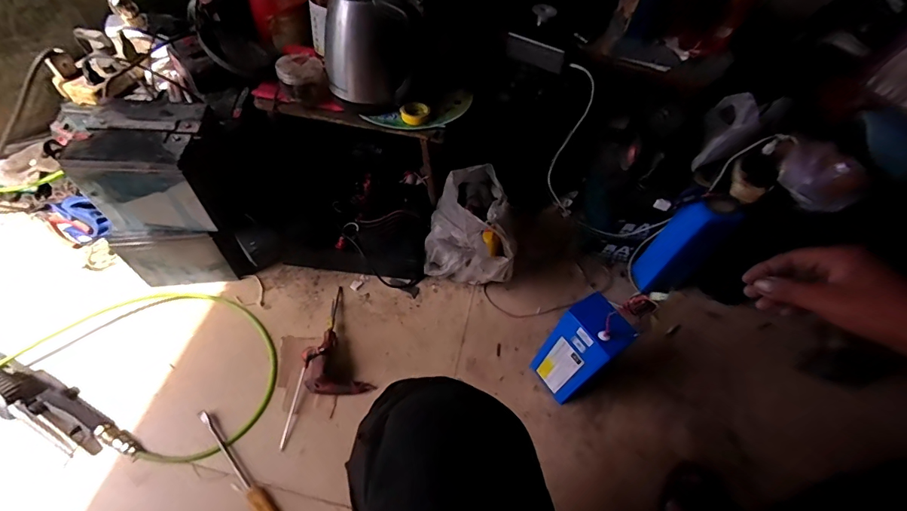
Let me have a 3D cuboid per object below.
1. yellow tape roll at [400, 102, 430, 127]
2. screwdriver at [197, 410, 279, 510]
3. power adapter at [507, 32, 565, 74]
[{"bbox_3d":[-0.075,-0.277,0.832,0.050,0.022,0.048,3,56,-5],"label":"yellow tape roll"},{"bbox_3d":[-0.368,0.372,0.734,0.028,0.022,0.264,-39,68,-24],"label":"screwdriver"},{"bbox_3d":[0.154,-0.384,0.807,0.120,0.036,0.017,35,59,15],"label":"power adapter"}]

